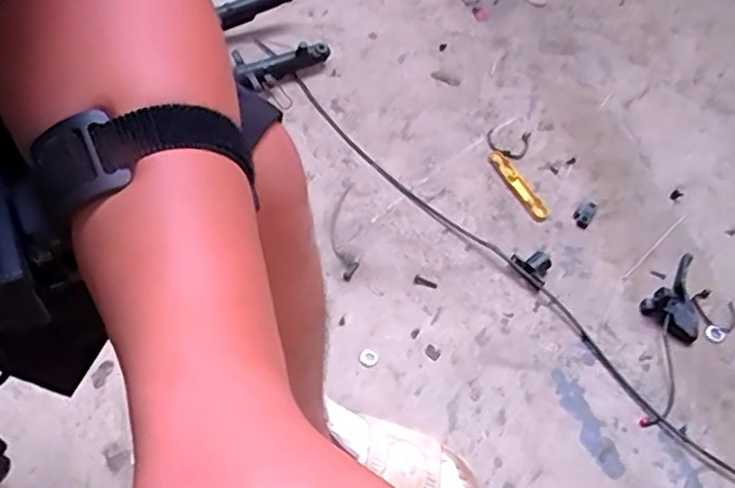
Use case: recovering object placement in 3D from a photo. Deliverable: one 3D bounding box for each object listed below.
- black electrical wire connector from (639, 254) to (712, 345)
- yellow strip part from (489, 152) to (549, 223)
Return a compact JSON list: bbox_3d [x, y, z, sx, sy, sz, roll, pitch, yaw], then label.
[{"bbox_3d":[0.447,0.080,0.924,0.114,0.019,0.081,-35,64,-28],"label":"black electrical wire connector"},{"bbox_3d":[0.235,-0.092,1.032,0.027,0.015,0.142,-20,57,-21],"label":"yellow strip part"}]

